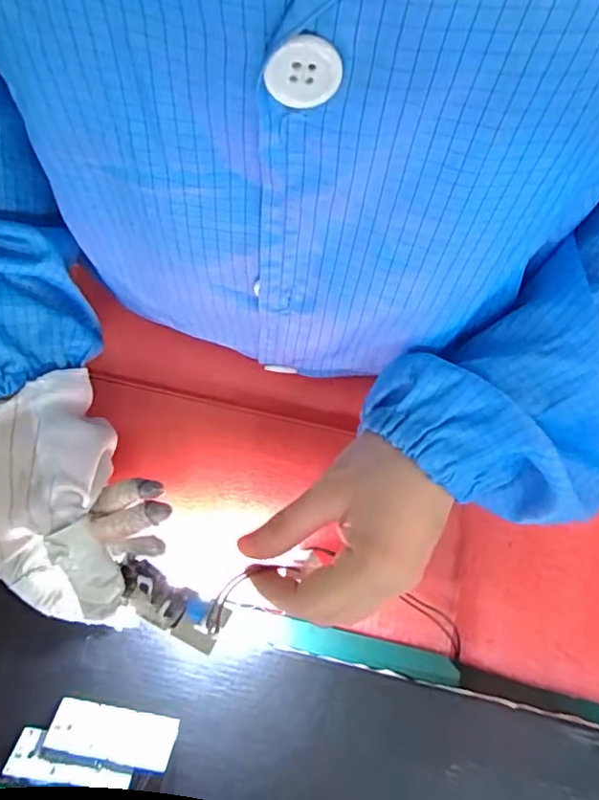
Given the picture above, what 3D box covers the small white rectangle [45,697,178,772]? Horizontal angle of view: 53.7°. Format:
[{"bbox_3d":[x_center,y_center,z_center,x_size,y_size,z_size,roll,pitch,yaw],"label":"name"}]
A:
[{"bbox_3d":[-0.100,0.179,0.318,0.066,0.011,0.025,9,70,4],"label":"small white rectangle"}]

